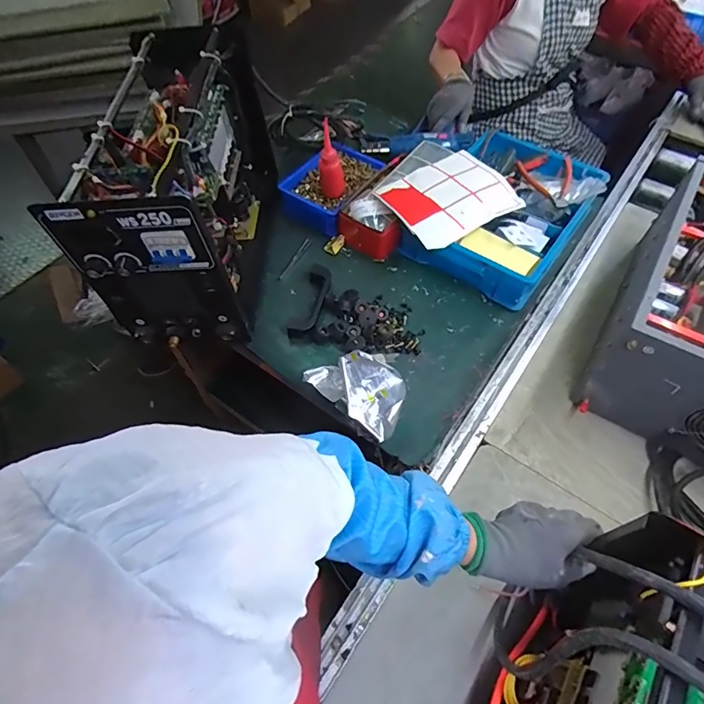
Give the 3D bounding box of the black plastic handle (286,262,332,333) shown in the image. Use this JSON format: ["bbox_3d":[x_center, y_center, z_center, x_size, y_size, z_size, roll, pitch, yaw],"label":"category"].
[{"bbox_3d":[-0.071,-0.096,0.832,0.048,0.025,0.154,14,58,9],"label":"black plastic handle"}]

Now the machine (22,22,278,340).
[{"bbox_3d":[-0.271,-0.287,0.792,0.209,0.317,0.493,2,57,2],"label":"machine"}]

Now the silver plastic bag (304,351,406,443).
[{"bbox_3d":[0.014,0.056,0.711,0.163,0.068,0.094,39,65,22],"label":"silver plastic bag"}]

